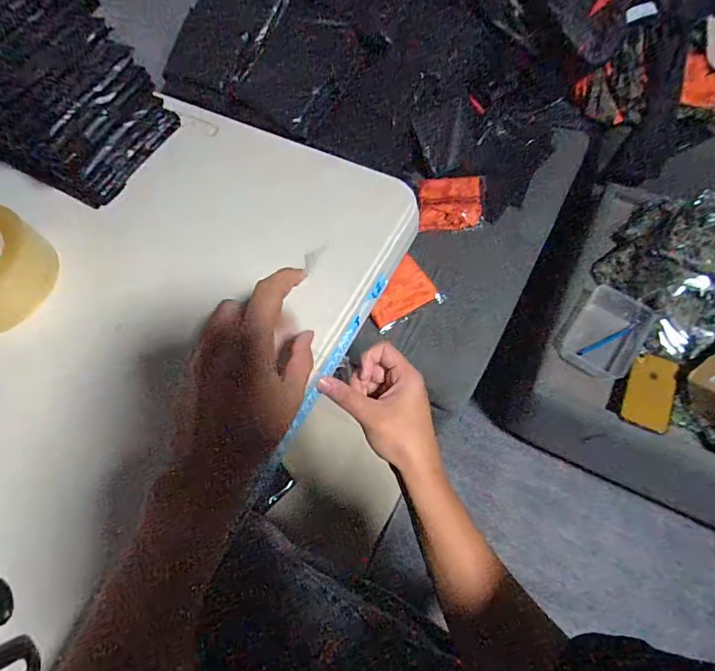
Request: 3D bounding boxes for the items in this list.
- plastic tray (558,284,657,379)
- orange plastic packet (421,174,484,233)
[{"bbox_3d":[0.470,-0.005,0.854,0.127,0.036,0.179,34,71,18],"label":"plastic tray"},{"bbox_3d":[0.187,-0.259,0.873,0.121,0.020,0.121,-1,64,3],"label":"orange plastic packet"}]

